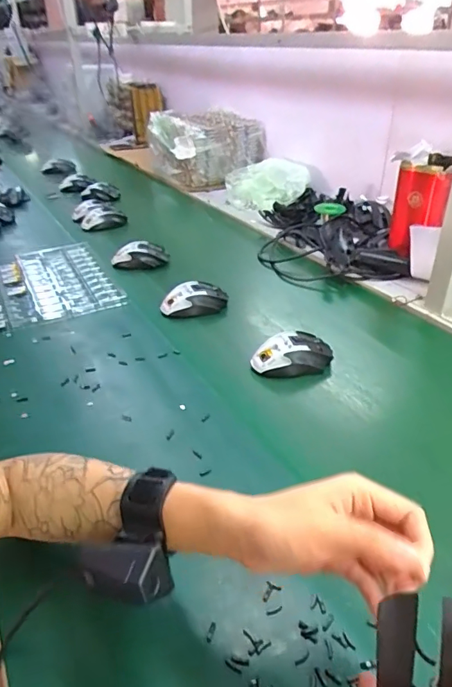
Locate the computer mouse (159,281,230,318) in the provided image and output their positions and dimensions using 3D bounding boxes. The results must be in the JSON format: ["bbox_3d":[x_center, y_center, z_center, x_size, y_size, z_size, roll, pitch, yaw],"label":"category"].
[{"bbox_3d":[-0.055,-0.077,0.836,0.117,0.041,0.064,-4,33,-5],"label":"computer mouse"}]

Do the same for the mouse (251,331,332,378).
[{"bbox_3d":[0.095,0.016,0.688,0.116,0.034,0.060,-7,34,-10],"label":"mouse"}]

